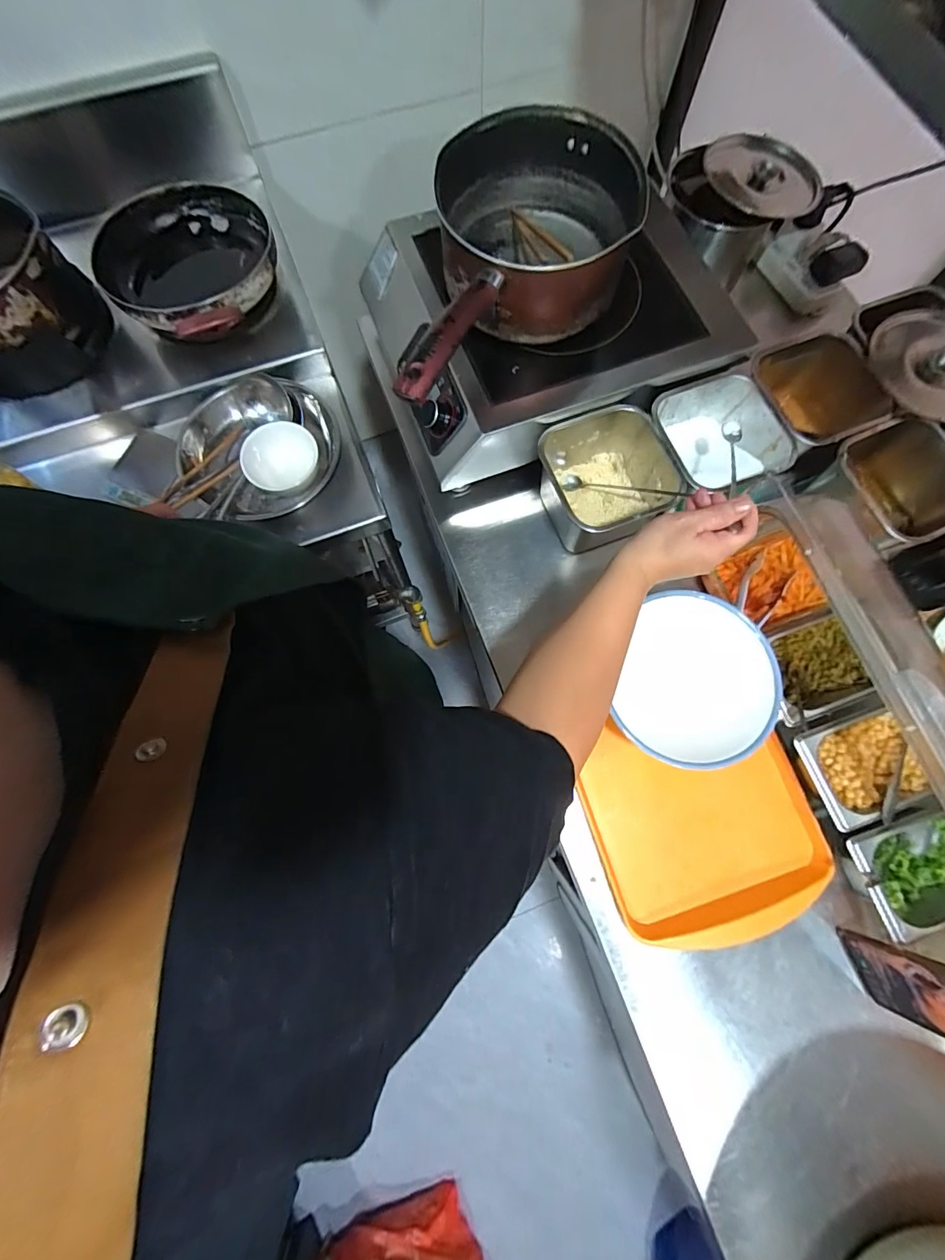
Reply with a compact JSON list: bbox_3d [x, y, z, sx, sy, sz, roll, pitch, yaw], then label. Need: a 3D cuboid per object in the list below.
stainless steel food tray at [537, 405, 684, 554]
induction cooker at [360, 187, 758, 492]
[{"bbox_3d":[0.173,-0.192,0.588,0.150,0.099,0.150,-22,77,-5],"label":"stainless steel food tray"},{"bbox_3d":[0.109,-0.435,0.630,0.451,0.128,0.363,-19,77,-5],"label":"induction cooker"}]

